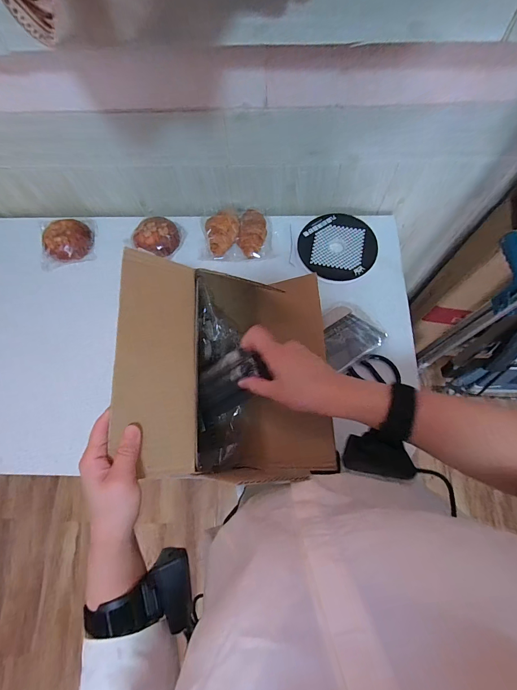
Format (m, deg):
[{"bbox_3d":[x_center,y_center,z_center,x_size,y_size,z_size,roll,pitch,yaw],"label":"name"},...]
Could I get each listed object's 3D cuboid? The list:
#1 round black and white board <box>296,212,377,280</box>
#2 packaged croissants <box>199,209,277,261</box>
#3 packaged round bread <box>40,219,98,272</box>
[{"bbox_3d":[0.182,-0.230,0.738,0.176,0.007,0.165,0,74,1],"label":"round black and white board"},{"bbox_3d":[-0.051,-0.261,0.735,0.163,0.045,0.121,-5,71,0],"label":"packaged croissants"},{"bbox_3d":[-0.457,-0.248,0.766,0.125,0.051,0.127,-7,71,0],"label":"packaged round bread"}]

